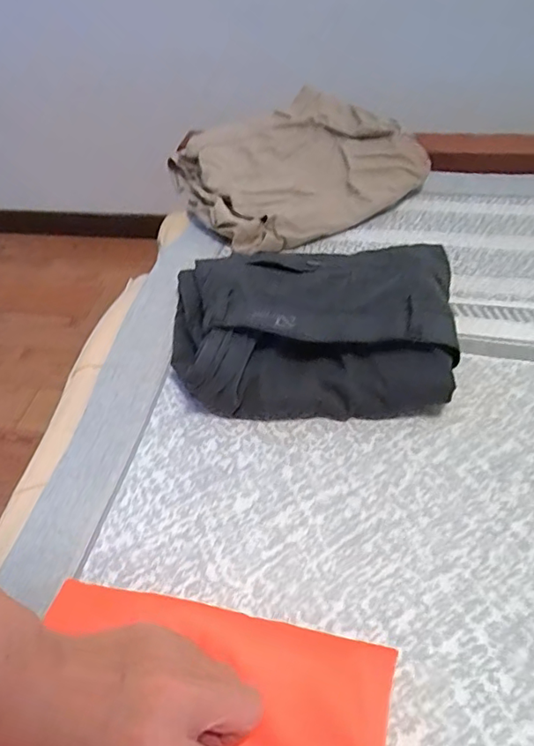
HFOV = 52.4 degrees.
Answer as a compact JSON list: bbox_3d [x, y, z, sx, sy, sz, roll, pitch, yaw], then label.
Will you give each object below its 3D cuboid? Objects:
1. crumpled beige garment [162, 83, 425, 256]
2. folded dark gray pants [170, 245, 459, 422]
[{"bbox_3d":[0.035,-0.261,0.680,0.273,0.070,0.278,-18,49,-9],"label":"crumpled beige garment"},{"bbox_3d":[0.037,-0.052,0.490,0.254,0.065,0.197,-2,48,5],"label":"folded dark gray pants"}]

